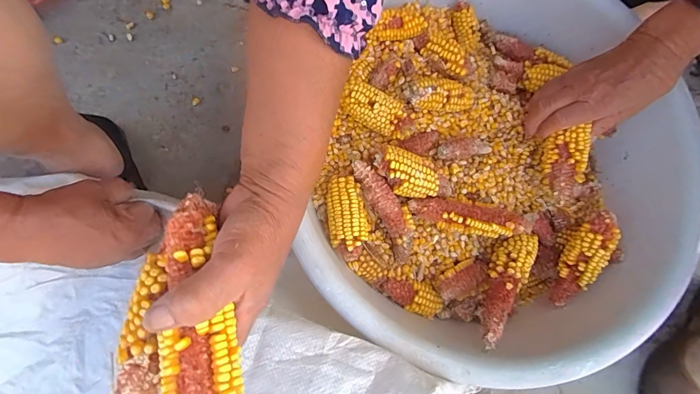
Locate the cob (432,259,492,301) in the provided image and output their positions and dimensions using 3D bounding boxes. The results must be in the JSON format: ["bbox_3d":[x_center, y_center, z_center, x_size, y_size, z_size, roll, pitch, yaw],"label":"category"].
[{"bbox_3d":[0.135,0.099,0.431,0.066,0.034,0.040,-17,71,-3],"label":"cob"}]

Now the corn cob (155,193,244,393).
[{"bbox_3d":[-0.096,0.069,0.225,0.042,0.031,0.155,-14,72,-2],"label":"corn cob"}]

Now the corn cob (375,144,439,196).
[{"bbox_3d":[0.064,-0.025,0.398,0.075,0.035,0.036,34,56,-7],"label":"corn cob"}]

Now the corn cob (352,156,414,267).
[{"bbox_3d":[0.042,0.013,0.412,0.034,0.025,0.125,-29,98,-7],"label":"corn cob"}]

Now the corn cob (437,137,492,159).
[{"bbox_3d":[0.139,-0.059,0.435,0.065,0.019,0.018,-7,71,-13],"label":"corn cob"}]

